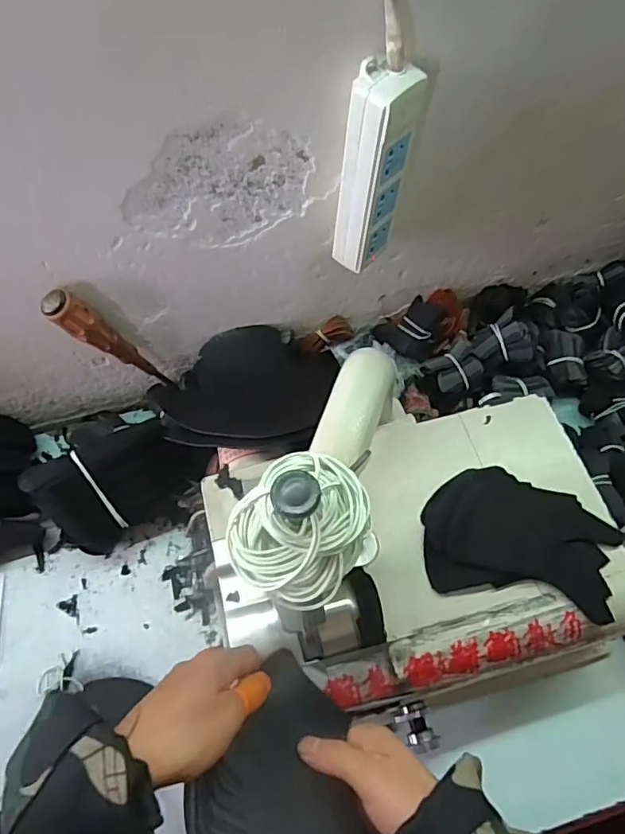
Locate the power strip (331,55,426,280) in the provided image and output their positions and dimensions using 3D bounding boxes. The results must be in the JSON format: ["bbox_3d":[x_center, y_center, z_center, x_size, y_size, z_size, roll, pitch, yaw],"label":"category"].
[{"bbox_3d":[0.051,-0.200,0.451,0.043,0.165,0.054,32,68,15],"label":"power strip"}]

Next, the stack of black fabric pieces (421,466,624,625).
[{"bbox_3d":[0.175,0.099,0.458,0.154,0.013,0.109,9,62,5],"label":"stack of black fabric pieces"}]

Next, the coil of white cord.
[{"bbox_3d":[-0.005,0.052,0.270,0.063,0.034,0.072,31,68,15],"label":"coil of white cord"}]

